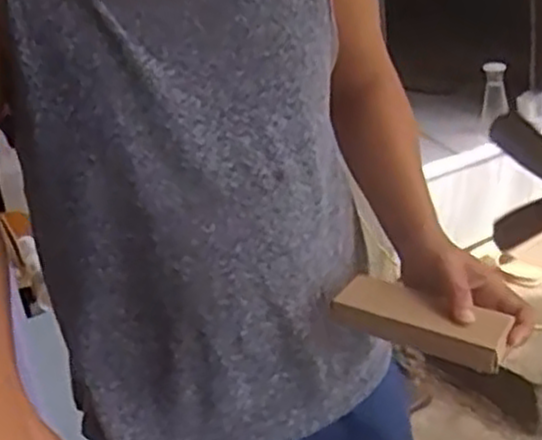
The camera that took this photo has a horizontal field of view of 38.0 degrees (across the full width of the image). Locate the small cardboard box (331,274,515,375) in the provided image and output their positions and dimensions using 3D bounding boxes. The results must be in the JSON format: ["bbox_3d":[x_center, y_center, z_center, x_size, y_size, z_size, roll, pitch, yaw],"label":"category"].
[{"bbox_3d":[0.137,0.094,0.727,0.157,0.025,0.066,19,31,26],"label":"small cardboard box"}]

